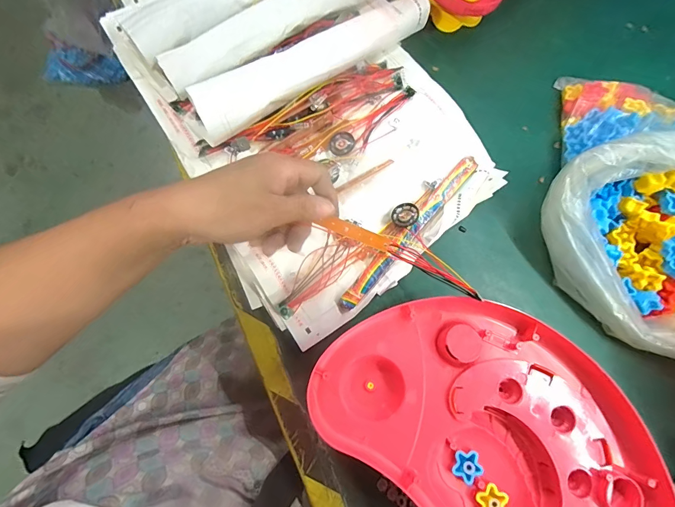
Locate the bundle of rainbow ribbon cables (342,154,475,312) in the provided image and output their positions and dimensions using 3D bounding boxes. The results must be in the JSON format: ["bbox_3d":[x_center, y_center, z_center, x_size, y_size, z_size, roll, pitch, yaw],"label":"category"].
[{"bbox_3d":[0.075,-0.025,0.374,0.021,0.010,0.206,41,77,7],"label":"bundle of rainbow ribbon cables"}]

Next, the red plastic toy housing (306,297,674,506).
[{"bbox_3d":[0.149,0.163,0.312,0.333,0.037,0.203,41,77,7],"label":"red plastic toy housing"}]

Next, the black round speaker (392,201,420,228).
[{"bbox_3d":[0.070,-0.040,0.374,0.026,0.008,0.025,0,79,1],"label":"black round speaker"}]

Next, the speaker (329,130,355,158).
[{"bbox_3d":[0.005,-0.117,0.385,0.025,0.005,0.027,1,75,-3],"label":"speaker"}]

